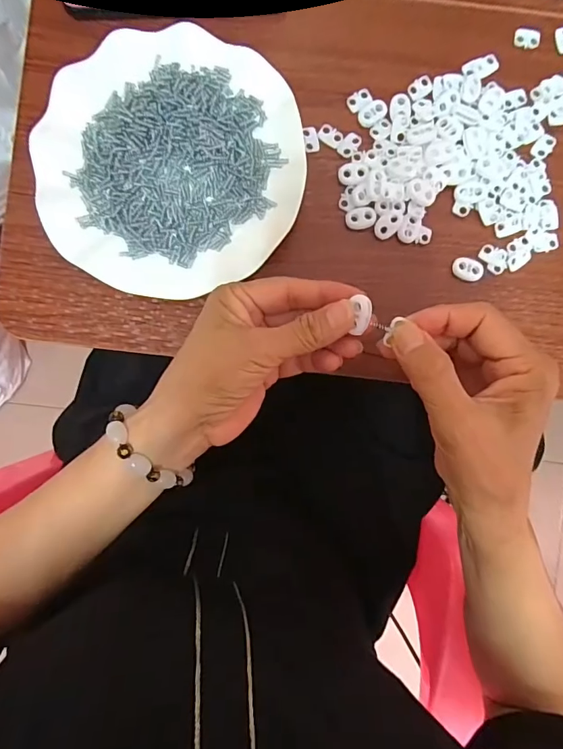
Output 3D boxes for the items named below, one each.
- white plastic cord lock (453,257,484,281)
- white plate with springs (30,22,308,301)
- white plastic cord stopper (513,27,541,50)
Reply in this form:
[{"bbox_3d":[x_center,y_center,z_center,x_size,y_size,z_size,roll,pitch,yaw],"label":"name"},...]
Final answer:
[{"bbox_3d":[0.139,-0.079,0.331,0.022,0.005,0.016,16,92,1],"label":"white plastic cord lock"},{"bbox_3d":[-0.078,-0.149,0.322,0.180,0.030,0.180,0,92,1],"label":"white plate with springs"},{"bbox_3d":[0.186,-0.255,0.336,0.019,0.004,0.014,5,92,1],"label":"white plastic cord stopper"}]

